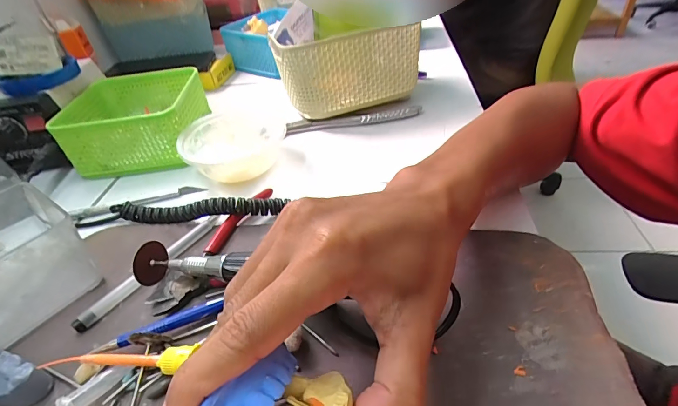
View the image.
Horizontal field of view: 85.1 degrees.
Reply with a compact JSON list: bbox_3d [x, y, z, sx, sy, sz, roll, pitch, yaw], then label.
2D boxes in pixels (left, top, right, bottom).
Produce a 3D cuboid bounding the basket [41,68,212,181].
[{"bbox_3d":[-0.229,-0.096,0.426,0.133,0.069,0.128,-7,39,0],"label":"basket"}]

